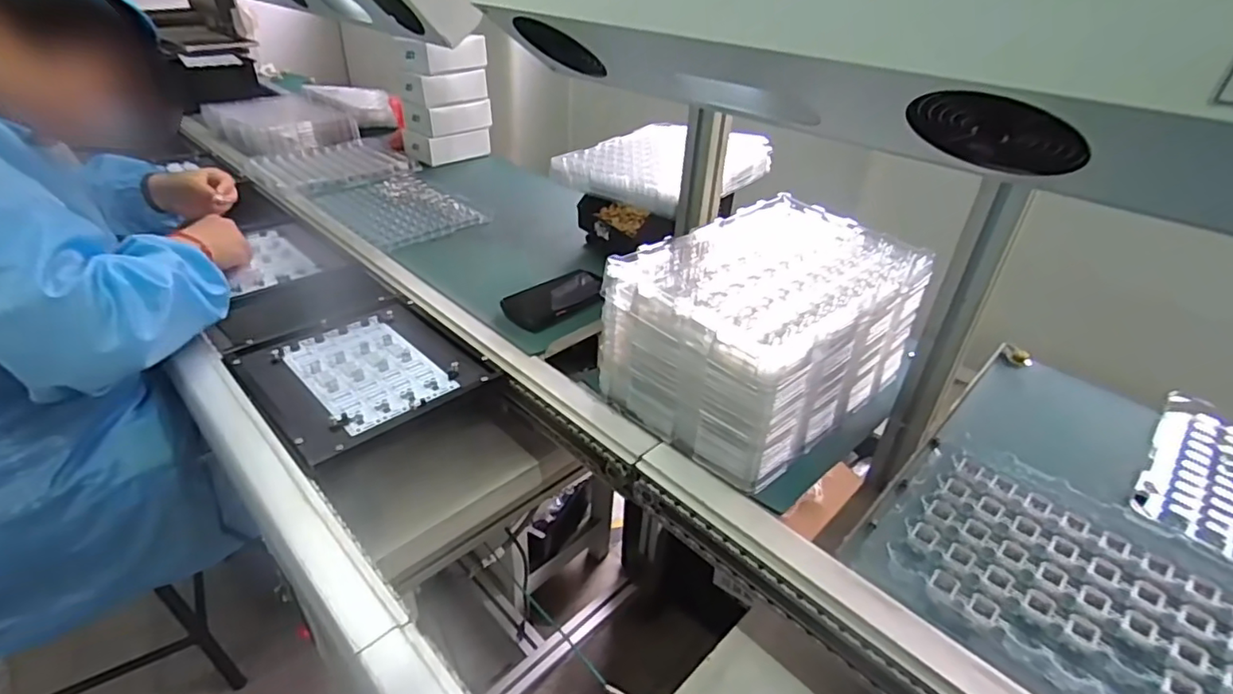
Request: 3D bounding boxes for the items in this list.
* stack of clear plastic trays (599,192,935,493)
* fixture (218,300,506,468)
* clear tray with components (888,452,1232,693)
[{"bbox_3d":[0.175,-0.029,0.675,0.327,0.158,0.225,-26,44,-37],"label":"stack of clear plastic trays"},{"bbox_3d":[-0.307,0.020,0.706,0.244,0.014,0.225,31,42,34],"label":"fixture"},{"bbox_3d":[0.398,0.210,0.457,0.190,0.022,0.327,-25,43,-37],"label":"clear tray with components"}]

